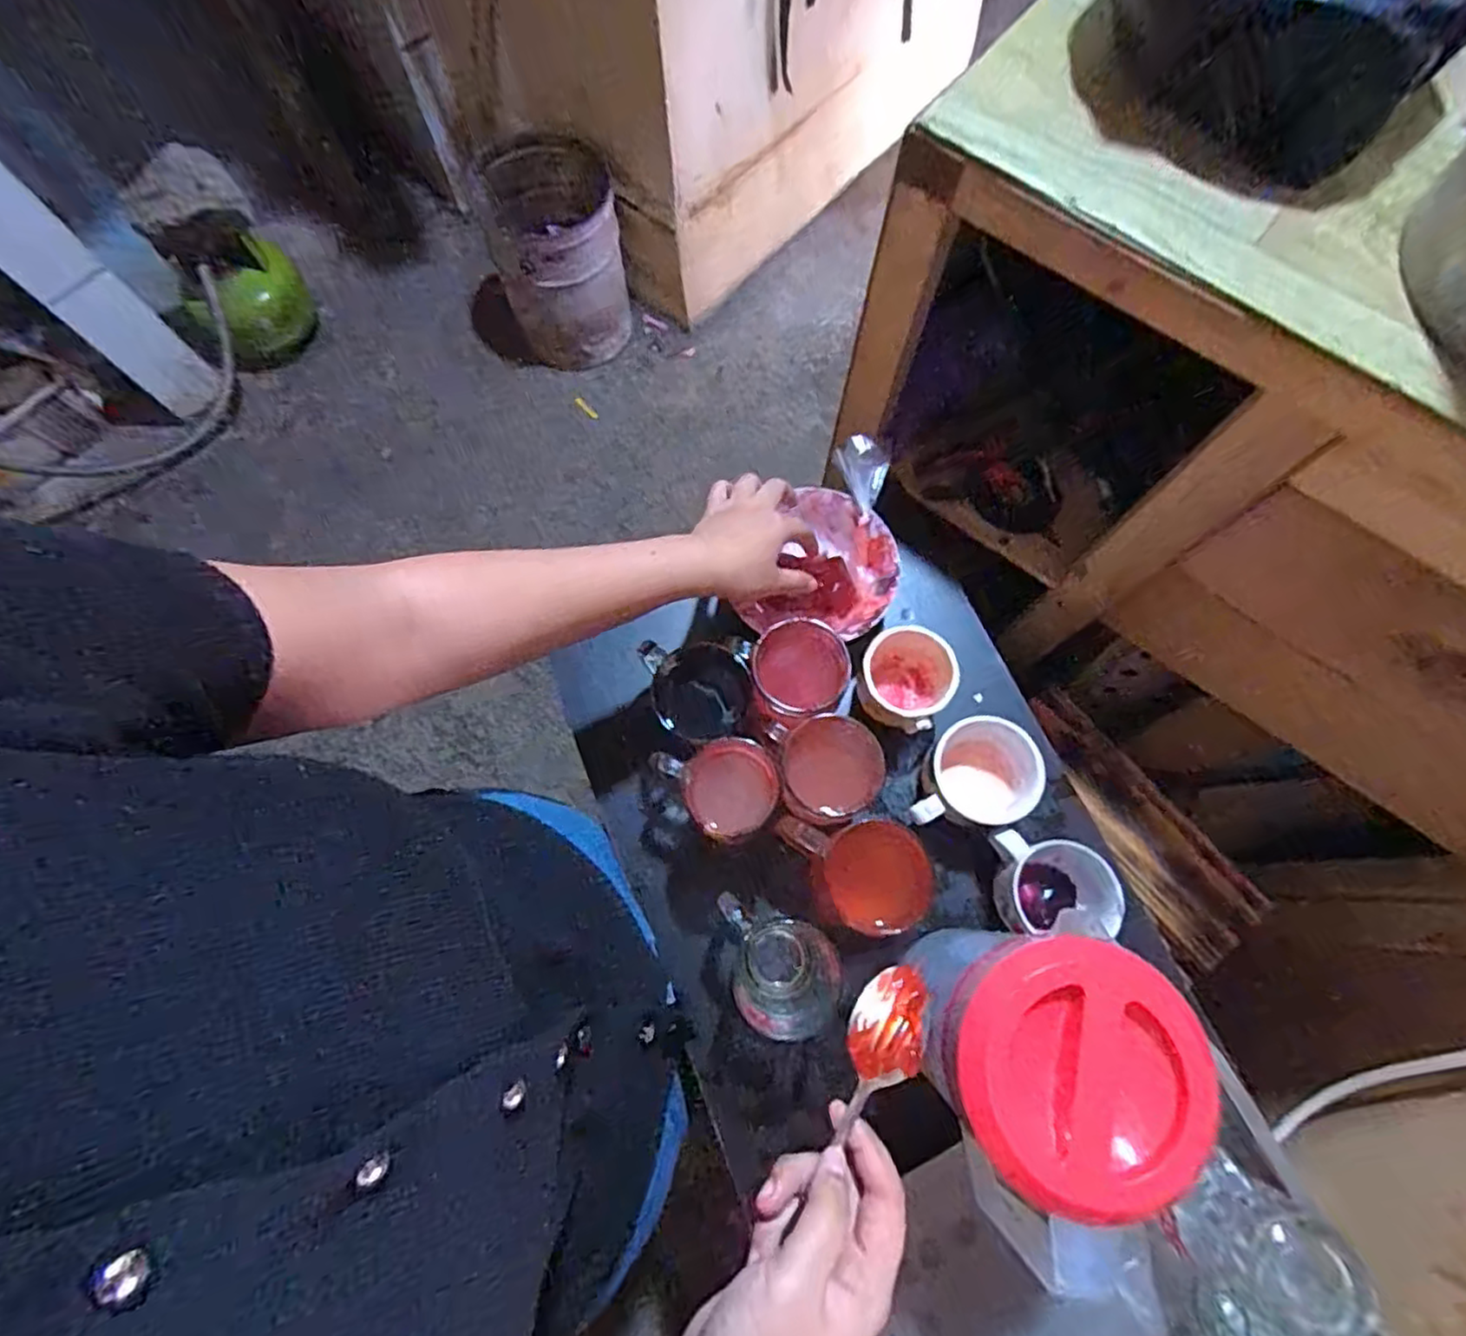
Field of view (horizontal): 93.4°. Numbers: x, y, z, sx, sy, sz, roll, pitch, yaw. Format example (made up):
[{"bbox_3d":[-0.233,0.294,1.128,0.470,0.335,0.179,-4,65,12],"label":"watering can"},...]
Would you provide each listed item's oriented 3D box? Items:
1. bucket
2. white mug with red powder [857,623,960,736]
[{"bbox_3d":[-0.373,-0.881,1.509,0.260,0.369,0.262,-1,72,2],"label":"bucket"},{"bbox_3d":[0.150,0.009,0.609,0.075,0.084,0.084,20,74,8],"label":"white mug with red powder"}]

